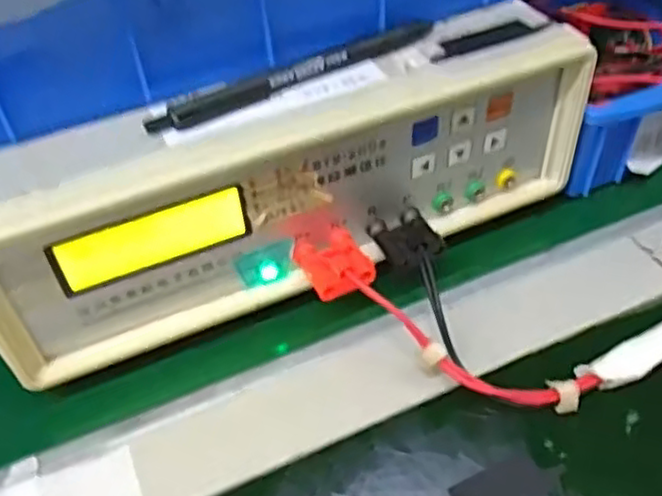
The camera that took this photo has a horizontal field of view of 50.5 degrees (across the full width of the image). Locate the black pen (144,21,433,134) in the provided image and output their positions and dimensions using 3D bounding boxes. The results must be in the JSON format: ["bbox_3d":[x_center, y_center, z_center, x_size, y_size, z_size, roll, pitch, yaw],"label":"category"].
[{"bbox_3d":[-0.015,-0.075,0.301,0.132,0.010,0.011,-23,49,-18],"label":"black pen"}]

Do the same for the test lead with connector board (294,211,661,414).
[{"bbox_3d":[0.102,0.033,0.307,0.237,0.039,0.072,12,49,17],"label":"test lead with connector board"}]

